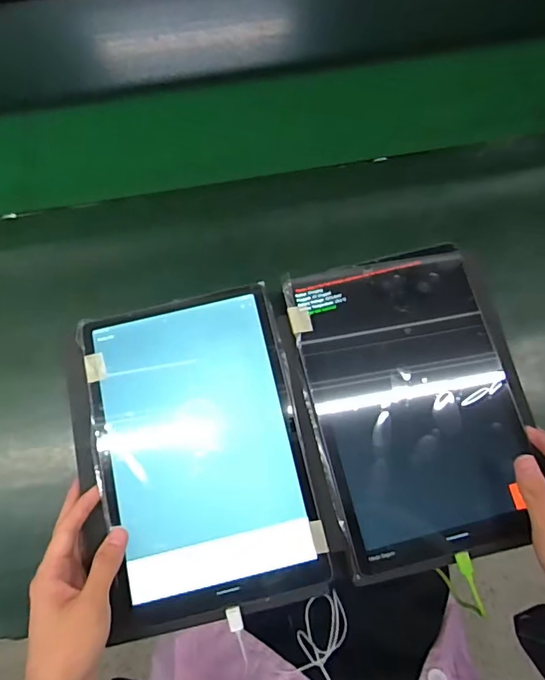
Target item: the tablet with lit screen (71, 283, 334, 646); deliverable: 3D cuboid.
[{"bbox_3d":[-0.067,0.093,0.392,0.182,0.015,0.262,-13,75,-3],"label":"tablet with lit screen"}]

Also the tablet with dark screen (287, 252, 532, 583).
[{"bbox_3d":[0.122,0.051,0.399,0.179,0.017,0.256,-11,74,-2],"label":"tablet with dark screen"}]

